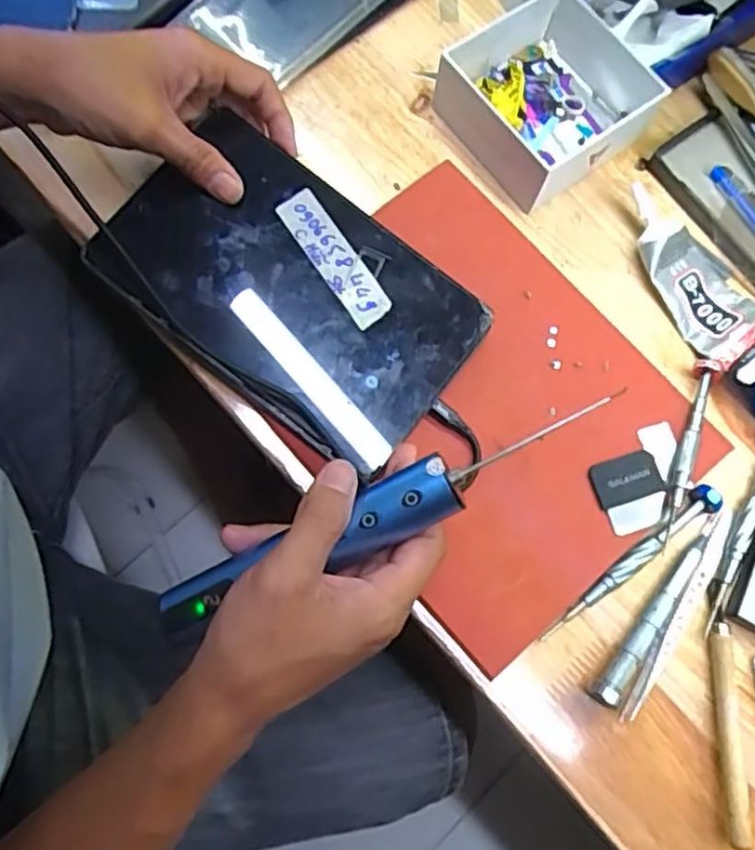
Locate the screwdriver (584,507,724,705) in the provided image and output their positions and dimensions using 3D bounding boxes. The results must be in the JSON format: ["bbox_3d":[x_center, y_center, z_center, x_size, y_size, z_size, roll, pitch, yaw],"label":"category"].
[{"bbox_3d":[0.158,0.101,0.388,0.015,0.010,0.124,39,76,7],"label":"screwdriver"}]

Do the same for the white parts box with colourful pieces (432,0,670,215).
[{"bbox_3d":[0.111,-0.212,0.457,0.113,0.040,0.107,-38,80,-12],"label":"white parts box with colourful pieces"}]

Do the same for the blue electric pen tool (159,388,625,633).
[{"bbox_3d":[-0.003,0.044,0.327,0.222,0.015,0.030,-26,77,8],"label":"blue electric pen tool"}]

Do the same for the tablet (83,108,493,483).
[{"bbox_3d":[-0.050,-0.076,0.398,0.203,0.013,0.123,38,83,1],"label":"tablet"}]

